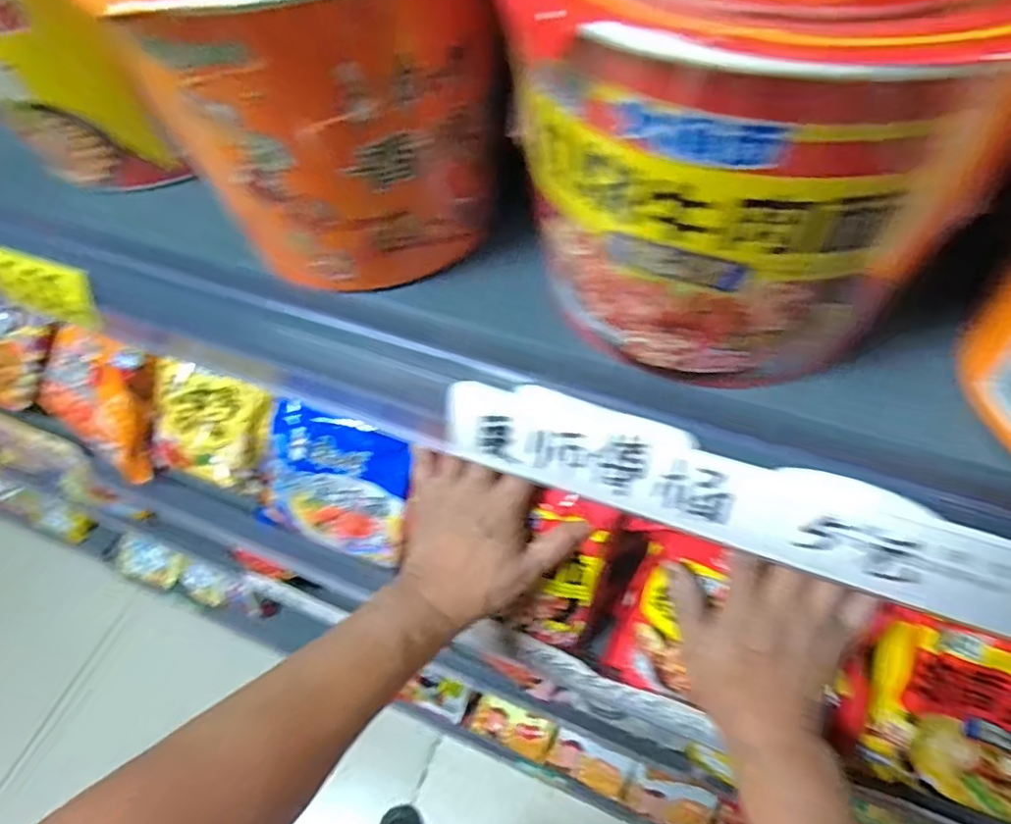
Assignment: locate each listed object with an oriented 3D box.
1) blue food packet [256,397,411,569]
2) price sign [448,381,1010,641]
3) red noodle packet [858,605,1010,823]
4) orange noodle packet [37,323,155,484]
[{"bbox_3d":[-0.142,0.059,0.510,0.138,0.118,0.025,17,18,15],"label":"blue food packet"},{"bbox_3d":[0.073,0.028,0.198,0.196,0.038,0.004,18,35,15],"label":"price sign"},{"bbox_3d":[0.311,0.201,0.381,0.172,0.136,0.040,19,25,17],"label":"red noodle packet"},{"bbox_3d":[-0.399,-0.010,0.599,0.132,0.128,0.029,16,14,21],"label":"orange noodle packet"}]

